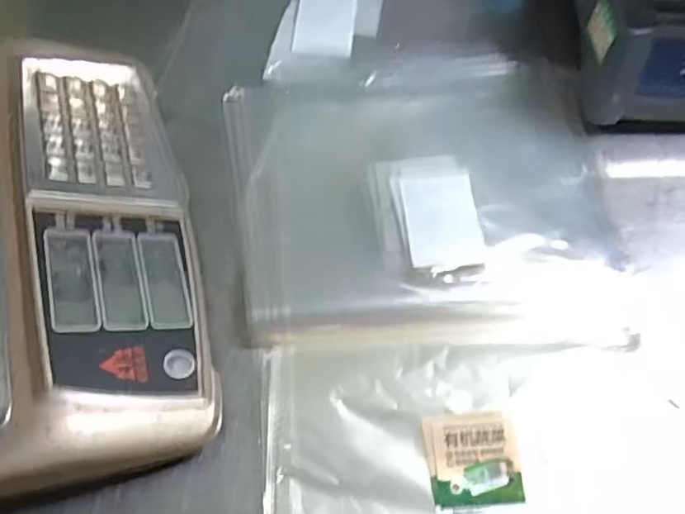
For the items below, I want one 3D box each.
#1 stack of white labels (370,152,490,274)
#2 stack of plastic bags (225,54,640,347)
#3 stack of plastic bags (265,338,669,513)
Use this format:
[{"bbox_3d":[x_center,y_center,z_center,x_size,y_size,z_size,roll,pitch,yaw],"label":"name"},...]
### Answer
[{"bbox_3d":[0.065,-0.036,0.512,0.079,0.014,0.111,-3,60,-4],"label":"stack of white labels"},{"bbox_3d":[0.064,-0.055,0.523,0.293,0.017,0.272,-4,60,-4],"label":"stack of plastic bags"},{"bbox_3d":[0.077,0.173,0.396,0.248,0.020,0.251,1,60,-1],"label":"stack of plastic bags"}]

